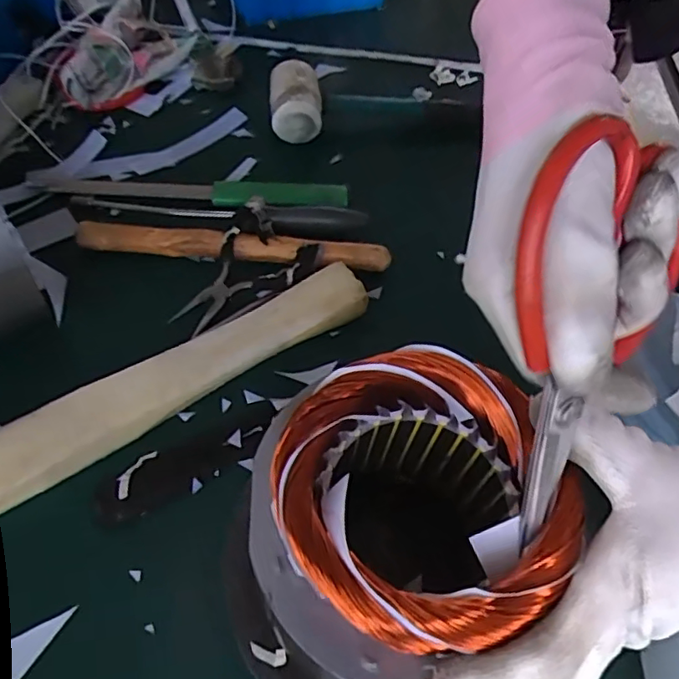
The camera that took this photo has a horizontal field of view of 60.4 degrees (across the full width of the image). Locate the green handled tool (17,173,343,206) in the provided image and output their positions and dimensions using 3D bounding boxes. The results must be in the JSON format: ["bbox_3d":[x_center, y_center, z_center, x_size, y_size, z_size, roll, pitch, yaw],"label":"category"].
[{"bbox_3d":[-0.130,-0.131,0.510,0.271,0.015,0.035,3,56,-4],"label":"green handled tool"}]

